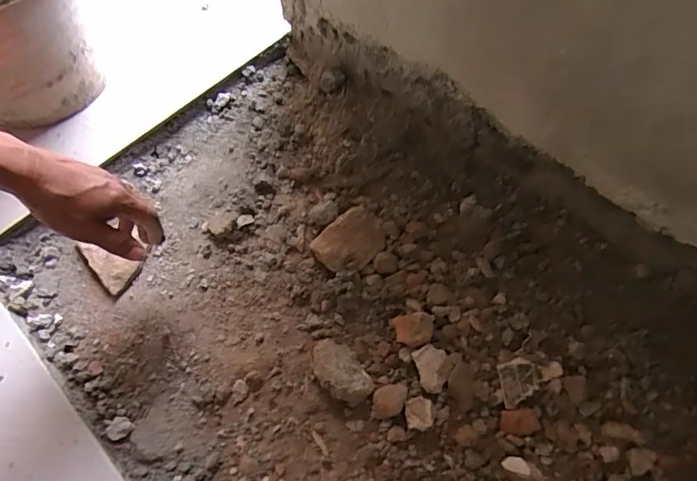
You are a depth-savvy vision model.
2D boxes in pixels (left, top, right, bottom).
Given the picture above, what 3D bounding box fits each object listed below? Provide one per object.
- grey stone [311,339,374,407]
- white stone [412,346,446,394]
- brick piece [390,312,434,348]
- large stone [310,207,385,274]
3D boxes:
[{"bbox_3d":[-0.010,0.140,0.501,0.073,0.033,0.044,40,72,20],"label":"grey stone"},{"bbox_3d":[0.089,0.135,0.499,0.032,0.022,0.045,-17,64,-5],"label":"white stone"},{"bbox_3d":[0.071,0.098,0.515,0.045,0.031,0.034,-4,63,1],"label":"brick piece"},{"bbox_3d":[0.004,0.002,0.568,0.086,0.032,0.066,-42,68,-16],"label":"large stone"}]

